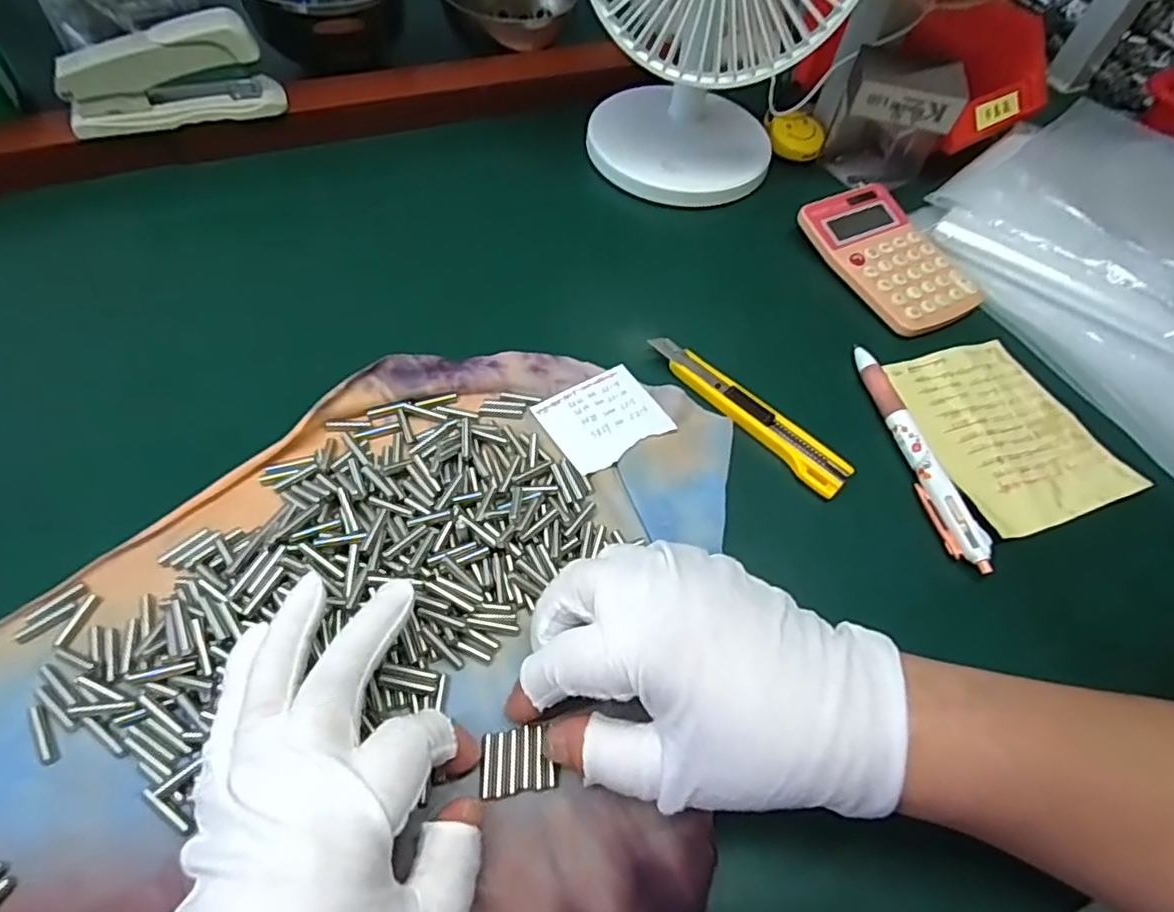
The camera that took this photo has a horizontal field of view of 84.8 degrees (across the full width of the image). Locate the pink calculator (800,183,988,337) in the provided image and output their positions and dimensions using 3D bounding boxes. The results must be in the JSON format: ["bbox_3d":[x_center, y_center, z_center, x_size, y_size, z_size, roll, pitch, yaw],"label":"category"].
[{"bbox_3d":[0.201,-0.133,0.423,0.078,0.012,0.116,-24,66,-14],"label":"pink calculator"}]

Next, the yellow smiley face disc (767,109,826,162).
[{"bbox_3d":[0.161,-0.245,0.493,0.043,0.011,0.037,17,84,4],"label":"yellow smiley face disc"}]

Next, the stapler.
[{"bbox_3d":[-0.261,-0.238,0.400,0.120,0.056,0.028,-14,59,-15],"label":"stapler"}]

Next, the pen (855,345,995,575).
[{"bbox_3d":[0.174,-0.003,0.344,0.013,0.018,0.138,-6,57,-10],"label":"pen"}]

